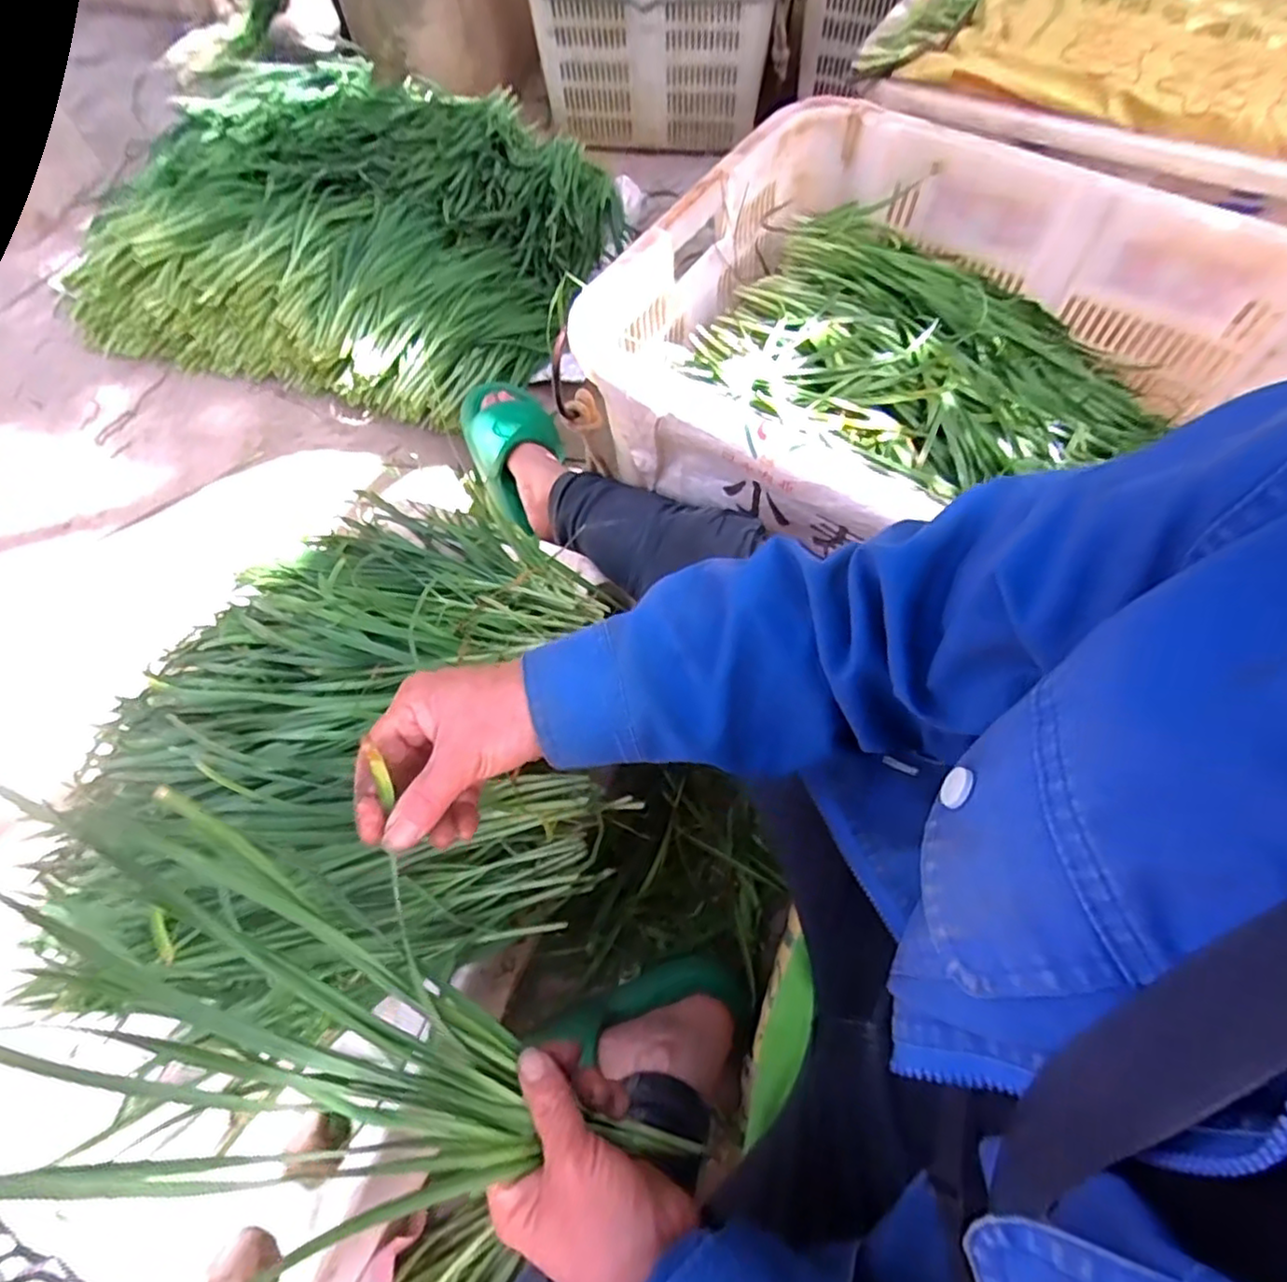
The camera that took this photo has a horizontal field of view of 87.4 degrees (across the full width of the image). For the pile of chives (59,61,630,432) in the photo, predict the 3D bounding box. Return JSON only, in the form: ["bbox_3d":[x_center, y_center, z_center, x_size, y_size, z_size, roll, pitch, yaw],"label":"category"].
[{"bbox_3d":[-0.421,-0.690,1.086,0.663,0.211,0.669,17,64,10],"label":"pile of chives"}]

